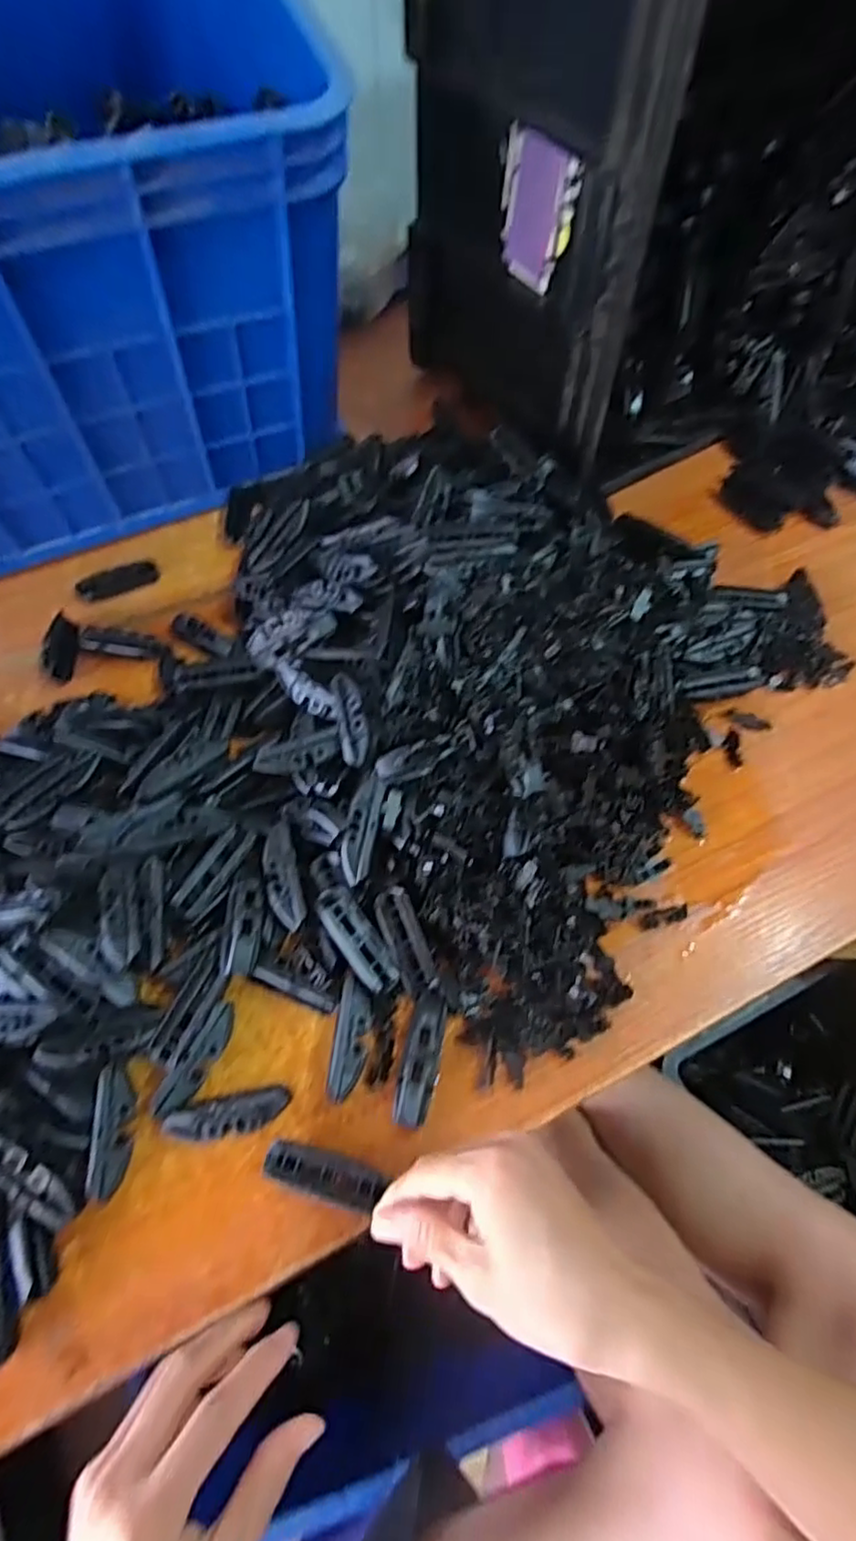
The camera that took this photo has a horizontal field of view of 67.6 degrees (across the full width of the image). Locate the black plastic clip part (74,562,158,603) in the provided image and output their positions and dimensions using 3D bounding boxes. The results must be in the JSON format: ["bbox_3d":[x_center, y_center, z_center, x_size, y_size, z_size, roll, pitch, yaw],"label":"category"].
[{"bbox_3d":[-0.286,-0.176,0.590,0.072,0.008,0.025,-18,62,-10],"label":"black plastic clip part"}]

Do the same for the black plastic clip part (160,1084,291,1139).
[{"bbox_3d":[-0.115,0.201,0.373,0.068,0.022,0.020,-10,61,-6],"label":"black plastic clip part"}]

